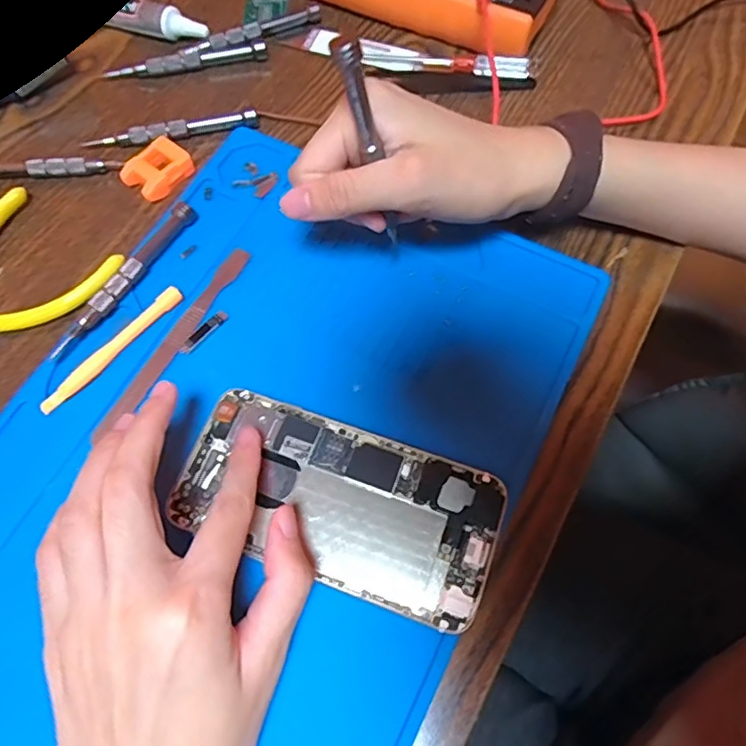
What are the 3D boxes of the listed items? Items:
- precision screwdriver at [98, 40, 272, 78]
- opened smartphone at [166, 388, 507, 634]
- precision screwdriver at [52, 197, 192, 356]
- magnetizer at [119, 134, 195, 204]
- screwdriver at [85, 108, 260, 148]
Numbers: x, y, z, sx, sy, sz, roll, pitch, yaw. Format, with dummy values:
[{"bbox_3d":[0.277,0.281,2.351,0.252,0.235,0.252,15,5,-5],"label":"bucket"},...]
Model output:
[{"bbox_3d":[-0.118,-0.197,0.348,0.101,0.010,0.013,-11,68,-4],"label":"precision screwdriver"},{"bbox_3d":[-0.015,0.055,0.239,0.135,0.005,0.068,23,69,11],"label":"opened smartphone"},{"bbox_3d":[-0.126,-0.049,0.283,0.011,0.012,0.103,28,70,12],"label":"precision screwdriver"},{"bbox_3d":[-0.121,-0.115,0.312,0.028,0.012,0.035,38,73,15],"label":"magnetizer"},{"bbox_3d":[-0.117,-0.141,0.325,0.098,0.011,0.010,-9,67,-3],"label":"screwdriver"}]

